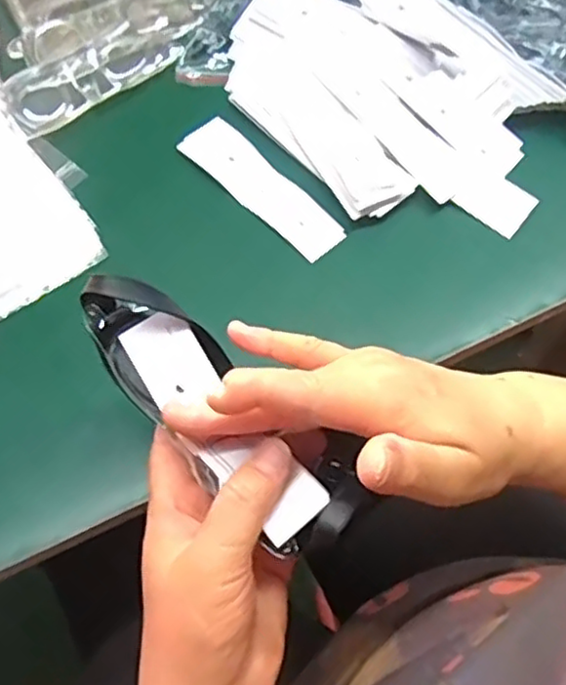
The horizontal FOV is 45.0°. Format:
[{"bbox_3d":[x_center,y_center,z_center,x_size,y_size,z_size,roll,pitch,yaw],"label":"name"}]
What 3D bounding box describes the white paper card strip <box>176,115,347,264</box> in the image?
[{"bbox_3d":[-0.016,-0.110,0.481,0.039,0.005,0.138,-40,70,-15],"label":"white paper card strip"}]

